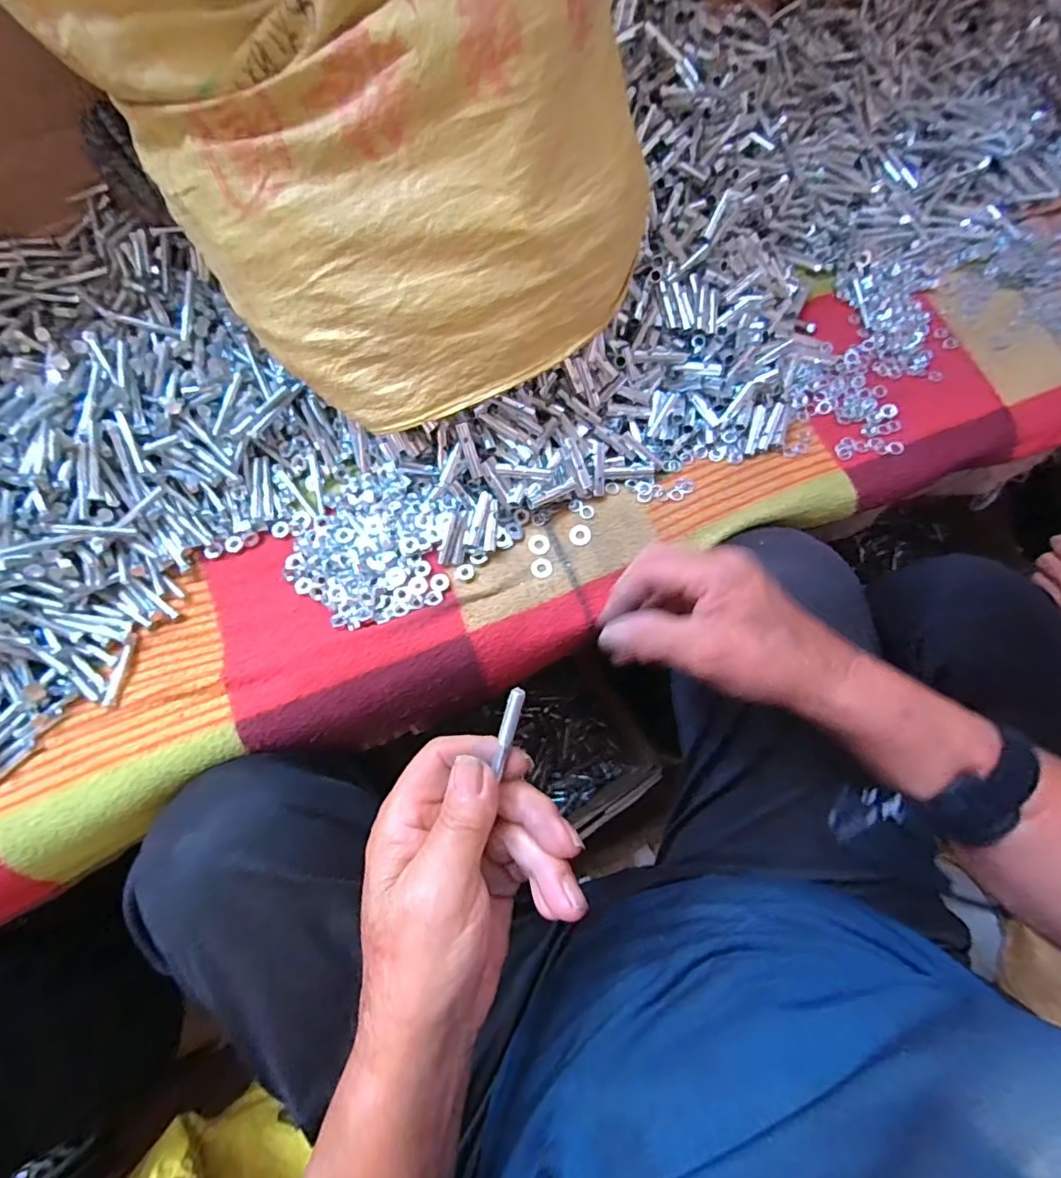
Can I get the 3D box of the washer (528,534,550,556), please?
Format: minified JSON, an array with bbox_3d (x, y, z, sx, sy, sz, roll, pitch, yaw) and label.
[{"bbox_3d":[0.007,-0.038,0.459,0.018,0.004,0.018,1,73,-2],"label":"washer"}]

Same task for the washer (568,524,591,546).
[{"bbox_3d":[0.042,-0.046,0.460,0.018,0.004,0.018,1,73,-2],"label":"washer"}]

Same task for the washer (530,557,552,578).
[{"bbox_3d":[0.009,-0.018,0.452,0.018,0.004,0.018,1,73,-2],"label":"washer"}]

